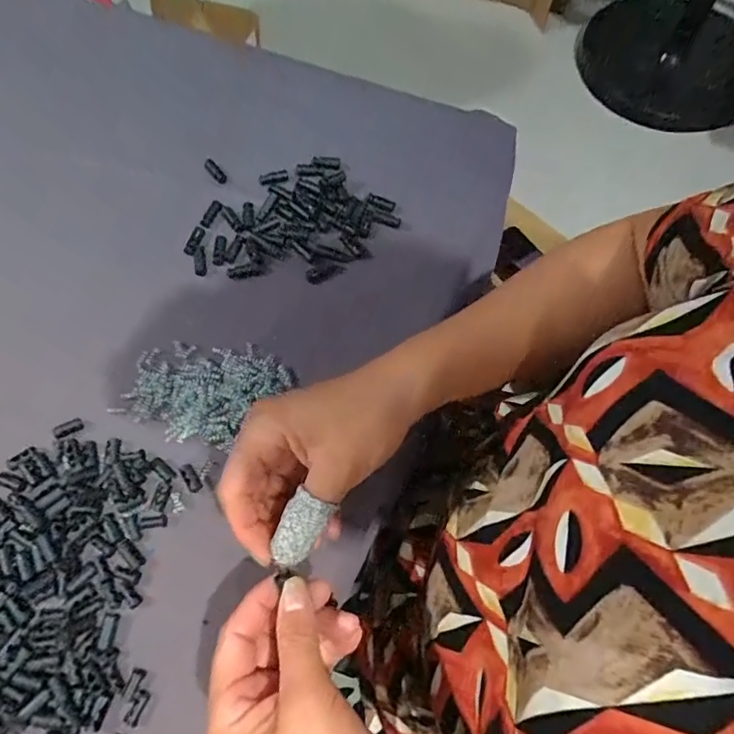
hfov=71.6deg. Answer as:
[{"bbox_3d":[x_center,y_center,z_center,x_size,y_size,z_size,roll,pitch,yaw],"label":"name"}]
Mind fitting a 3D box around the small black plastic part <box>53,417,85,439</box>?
[{"bbox_3d":[-0.208,0.043,0.355,0.019,0.007,0.008,-27,71,-25],"label":"small black plastic part"}]

